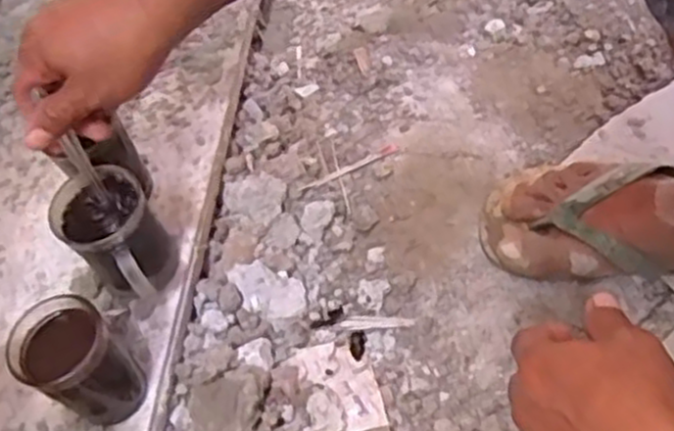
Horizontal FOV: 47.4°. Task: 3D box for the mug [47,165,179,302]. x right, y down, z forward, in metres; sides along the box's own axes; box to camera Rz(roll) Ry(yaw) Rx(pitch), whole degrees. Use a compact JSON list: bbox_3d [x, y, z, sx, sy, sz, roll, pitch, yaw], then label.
[{"bbox_3d":[-0.167,0.025,0.597,0.075,0.094,0.098,-30,62,-19],"label":"mug"}]

